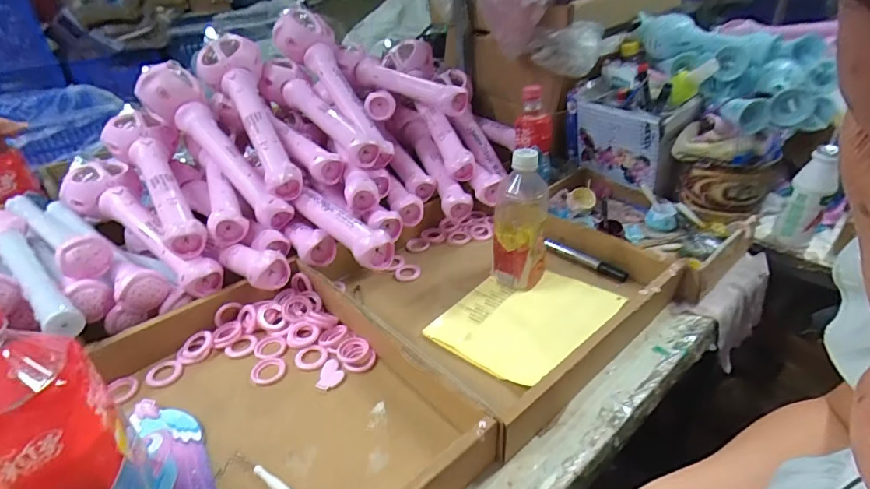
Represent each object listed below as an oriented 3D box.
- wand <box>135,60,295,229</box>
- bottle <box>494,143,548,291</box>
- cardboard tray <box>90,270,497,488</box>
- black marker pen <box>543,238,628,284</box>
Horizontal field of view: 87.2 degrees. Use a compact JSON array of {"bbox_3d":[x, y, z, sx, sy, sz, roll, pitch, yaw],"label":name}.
[{"bbox_3d":[-0.322,-0.145,0.670,0.328,0.068,0.080,46,49,14],"label":"wand"},{"bbox_3d":[0.113,-0.031,0.600,0.069,0.182,0.075,3,34,7],"label":"bottle"},{"bbox_3d":[-0.192,0.167,0.433,0.344,0.071,0.367,-27,40,-32],"label":"cardboard tray"},{"bbox_3d":[0.215,0.021,0.662,0.128,0.010,0.019,26,43,37],"label":"black marker pen"}]

